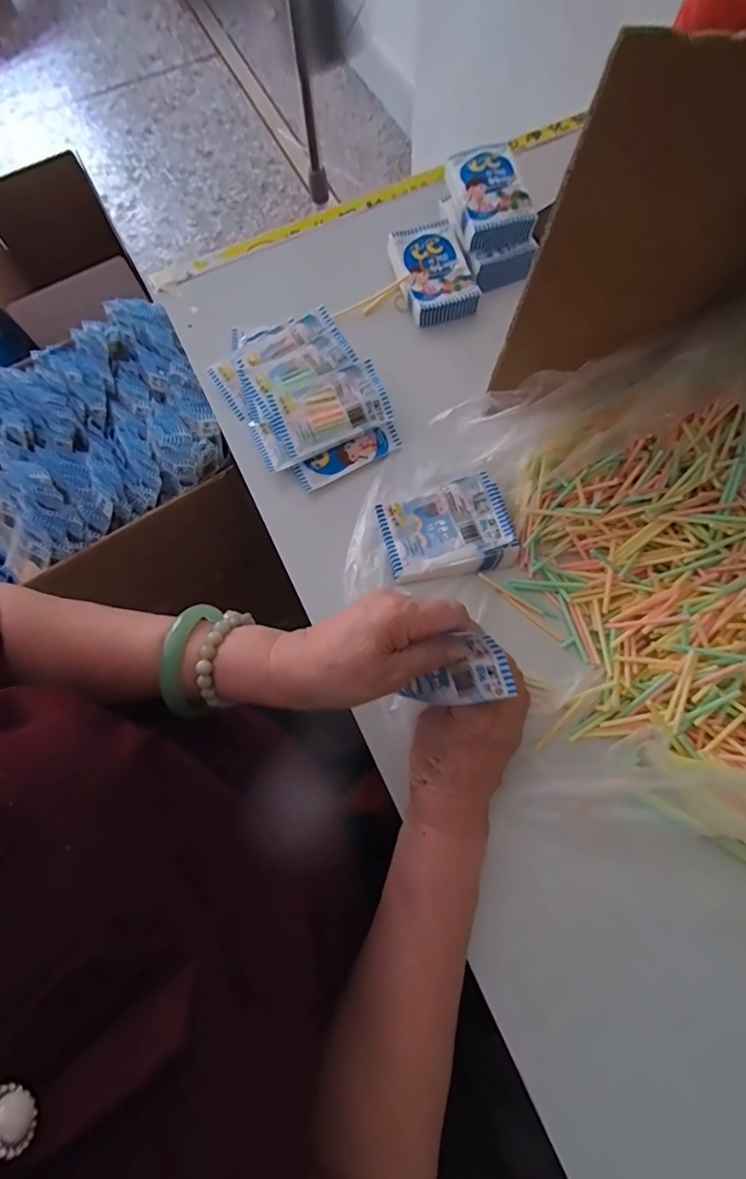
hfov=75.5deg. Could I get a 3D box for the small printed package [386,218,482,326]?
[{"bbox_3d":[0.063,-0.336,0.518,0.074,0.034,0.104,-18,73,-3],"label":"small printed package"}]

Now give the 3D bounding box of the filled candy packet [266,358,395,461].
[{"bbox_3d":[-0.039,-0.169,0.451,0.104,0.013,0.063,-22,89,-3],"label":"filled candy packet"}]

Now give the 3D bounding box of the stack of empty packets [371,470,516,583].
[{"bbox_3d":[0.064,-0.051,0.423,0.109,0.019,0.078,-14,73,-2],"label":"stack of empty packets"}]

